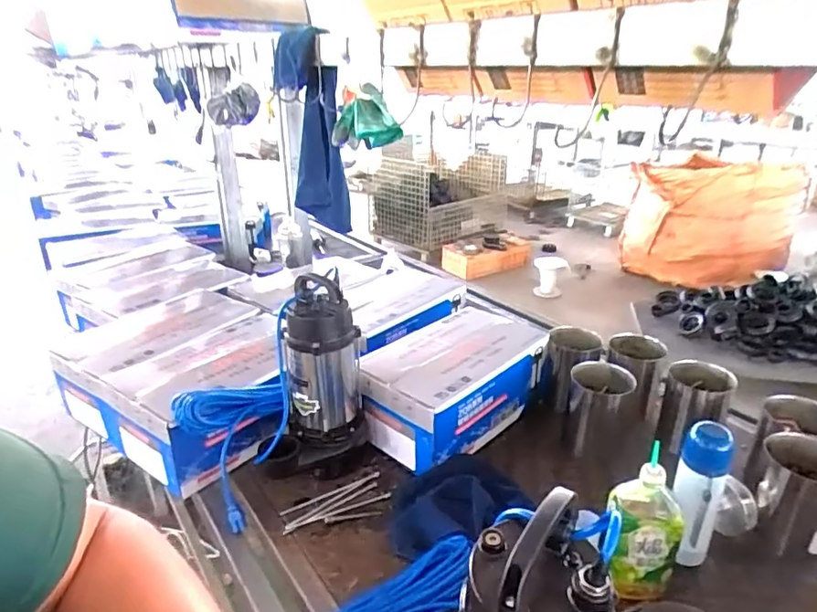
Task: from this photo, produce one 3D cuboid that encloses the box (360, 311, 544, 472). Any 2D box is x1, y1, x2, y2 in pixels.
[{"bbox_3d":[0.097,0.162,1.157,0.404,0.165,0.240,-21,32,-39],"label":"box"}]

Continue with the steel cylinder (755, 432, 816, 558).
[{"bbox_3d":[0.633,0.308,0.872,0.120,0.146,0.128,20,31,37],"label":"steel cylinder"}]

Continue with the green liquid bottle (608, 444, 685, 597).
[{"bbox_3d":[0.333,0.321,0.776,0.097,0.213,0.071,-1,24,-3],"label":"green liquid bottle"}]

